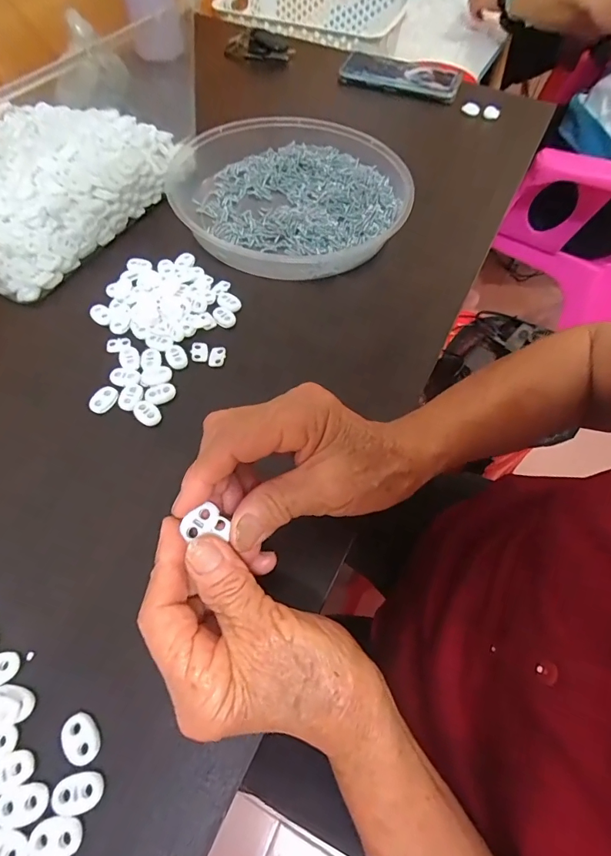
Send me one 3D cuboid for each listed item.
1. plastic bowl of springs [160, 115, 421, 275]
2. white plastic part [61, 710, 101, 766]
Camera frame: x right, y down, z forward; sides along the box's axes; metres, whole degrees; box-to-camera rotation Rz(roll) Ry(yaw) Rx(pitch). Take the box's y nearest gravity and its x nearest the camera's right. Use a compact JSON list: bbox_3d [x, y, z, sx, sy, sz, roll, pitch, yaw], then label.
[{"bbox_3d":[-0.018,-0.240,0.432,0.233,0.040,0.202,3,59,0],"label":"plastic bowl of springs"},{"bbox_3d":[-0.113,0.156,0.215,0.016,0.004,0.023,-39,67,-22],"label":"white plastic part"}]

